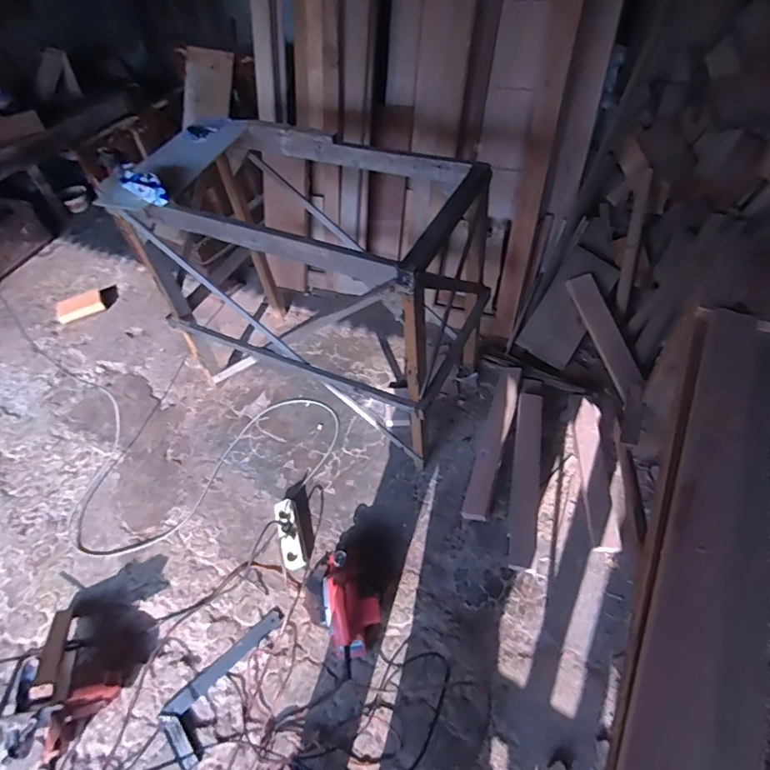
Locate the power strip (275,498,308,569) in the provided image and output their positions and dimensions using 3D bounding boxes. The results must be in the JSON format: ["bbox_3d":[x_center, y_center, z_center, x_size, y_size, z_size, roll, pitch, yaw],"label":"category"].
[{"bbox_3d":[-0.282,0.437,1.399,0.063,0.025,0.206,-8,59,-20],"label":"power strip"}]

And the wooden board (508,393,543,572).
[{"bbox_3d":[0.428,0.268,1.424,0.085,0.031,0.555,7,55,11],"label":"wooden board"}]

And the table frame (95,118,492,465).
[{"bbox_3d":[-0.217,-0.290,1.480,0.979,0.803,0.499,20,58,19],"label":"table frame"}]

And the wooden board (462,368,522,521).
[{"bbox_3d":[0.358,0.171,1.543,0.081,0.040,0.559,15,56,16],"label":"wooden board"}]

